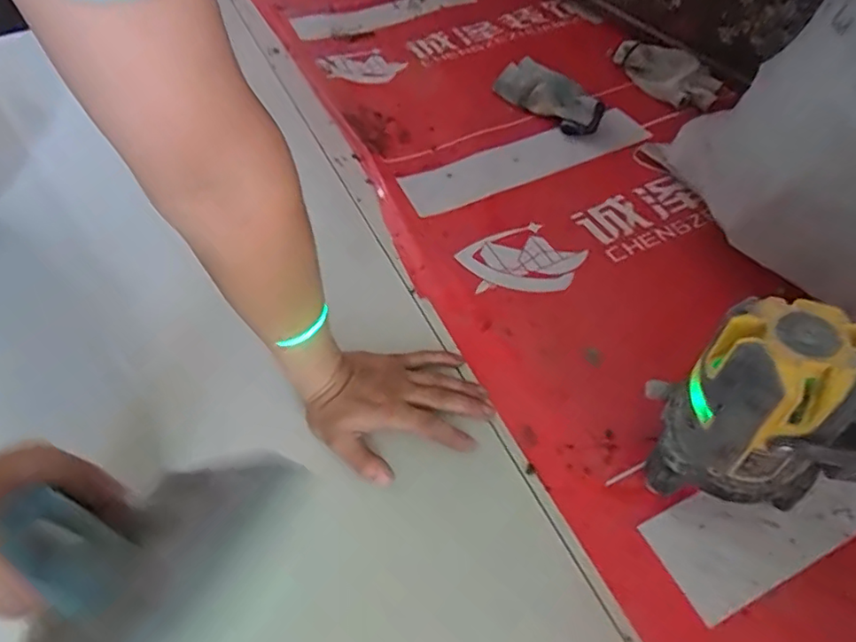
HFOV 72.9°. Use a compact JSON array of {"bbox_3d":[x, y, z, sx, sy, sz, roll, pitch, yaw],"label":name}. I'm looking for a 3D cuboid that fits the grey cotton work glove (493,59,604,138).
[{"bbox_3d":[0.167,-0.313,0.808,0.065,0.041,0.191,-30,54,-17],"label":"grey cotton work glove"}]

